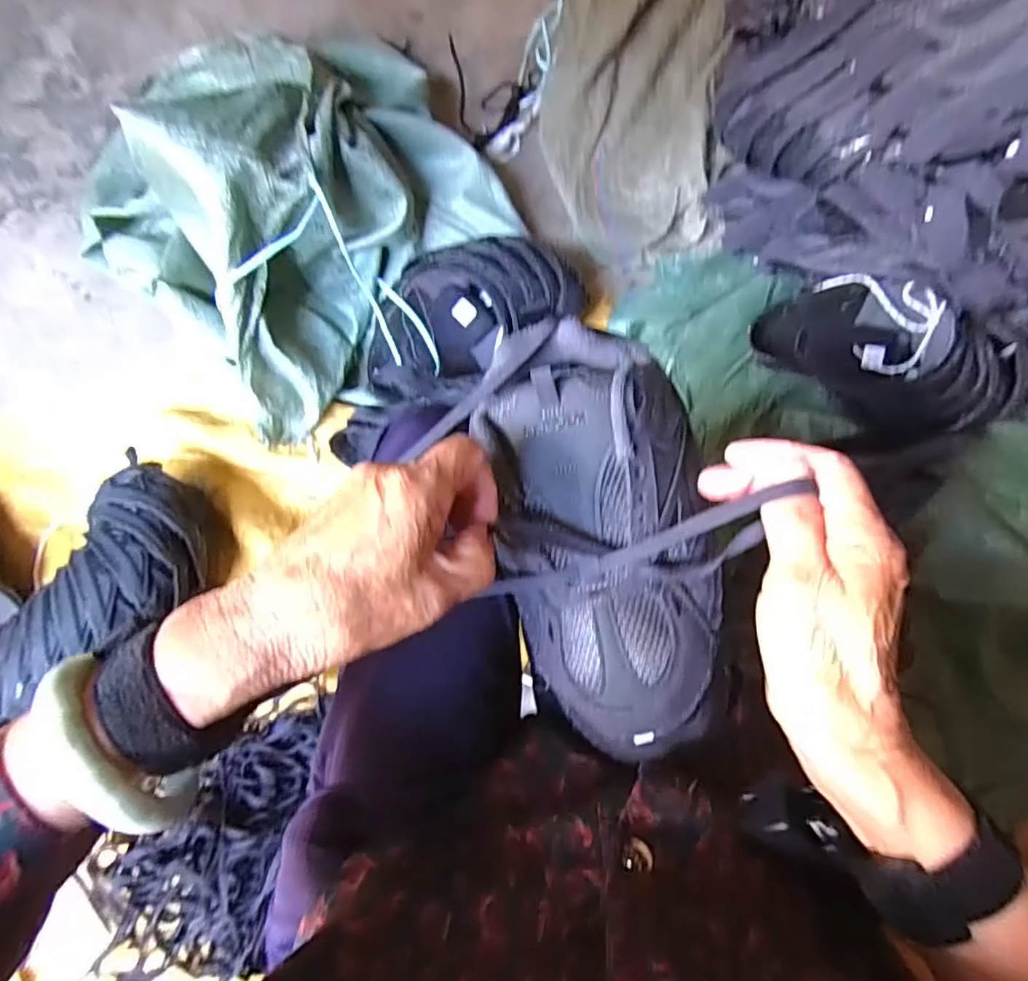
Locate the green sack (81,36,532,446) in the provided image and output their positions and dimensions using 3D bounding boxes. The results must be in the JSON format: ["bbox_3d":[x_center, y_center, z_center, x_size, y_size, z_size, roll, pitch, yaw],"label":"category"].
[{"bbox_3d":[-0.319,-0.459,0.816,0.535,0.267,0.569,-43,80,-10],"label":"green sack"}]

